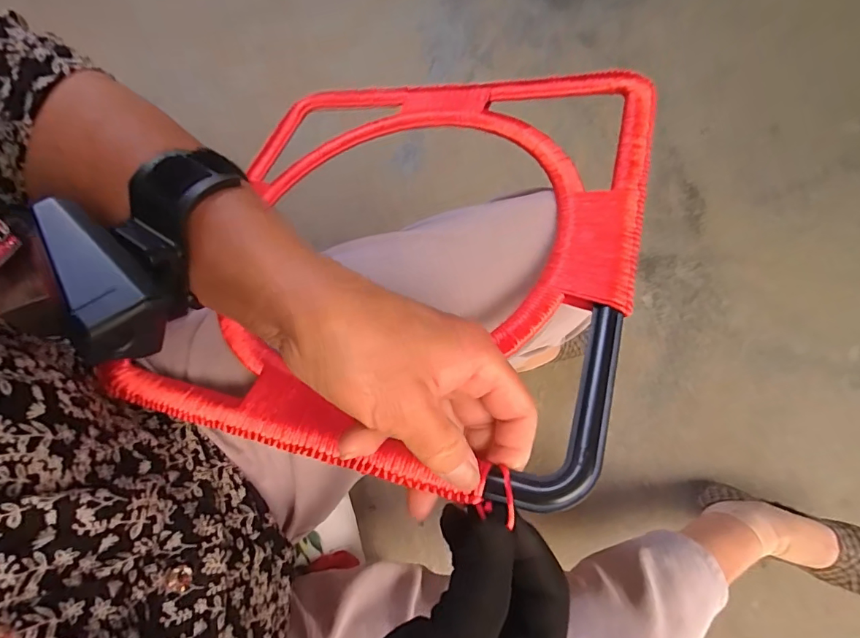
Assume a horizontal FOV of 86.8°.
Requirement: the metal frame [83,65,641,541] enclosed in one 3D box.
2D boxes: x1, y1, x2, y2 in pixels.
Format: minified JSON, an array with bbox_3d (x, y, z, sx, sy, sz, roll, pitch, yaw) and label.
[{"bbox_3d":[-0.025,-0.063,0.333,0.326,0.023,0.341,9,62,19],"label":"metal frame"}]

